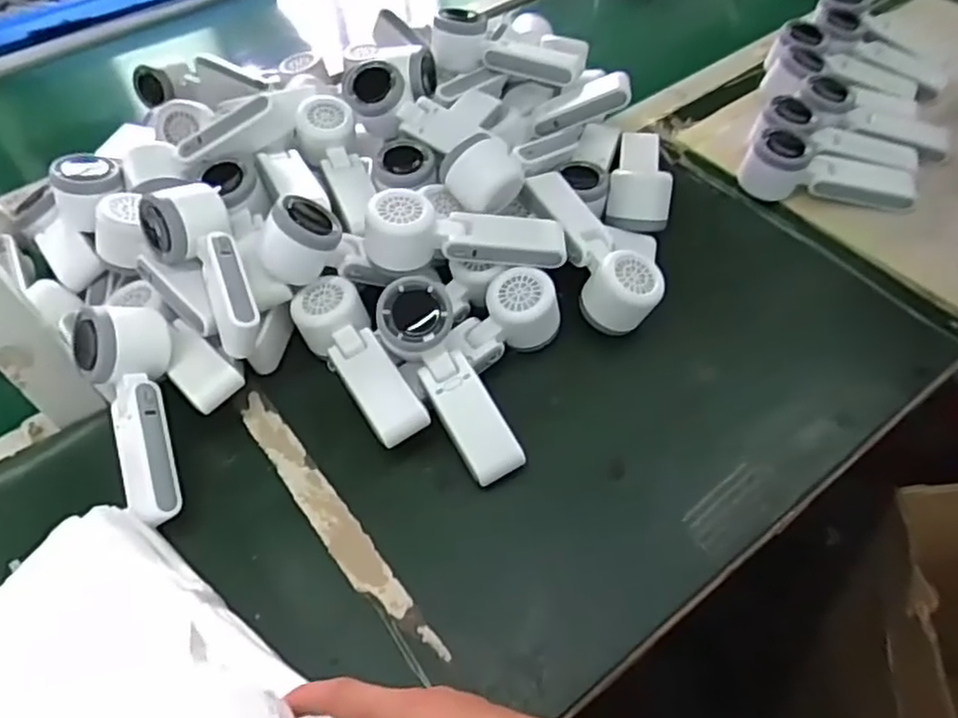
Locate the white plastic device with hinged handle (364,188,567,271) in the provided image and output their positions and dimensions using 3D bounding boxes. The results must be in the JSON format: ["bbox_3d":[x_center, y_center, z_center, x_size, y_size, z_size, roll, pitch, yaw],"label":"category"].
[{"bbox_3d":[-0.012,-0.101,0.580,0.163,0.045,0.060,4,53,-9],"label":"white plastic device with hinged handle"}]

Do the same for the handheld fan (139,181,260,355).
[{"bbox_3d":[-0.216,-0.071,0.551,0.068,0.051,0.154,-26,71,-15],"label":"handheld fan"}]

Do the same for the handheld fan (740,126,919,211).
[{"bbox_3d":[0.343,-0.179,0.690,0.152,0.063,0.060,10,54,-6],"label":"handheld fan"}]

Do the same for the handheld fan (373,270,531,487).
[{"bbox_3d":[-0.025,0.017,0.535,0.054,0.045,0.168,-28,85,-17],"label":"handheld fan"}]

